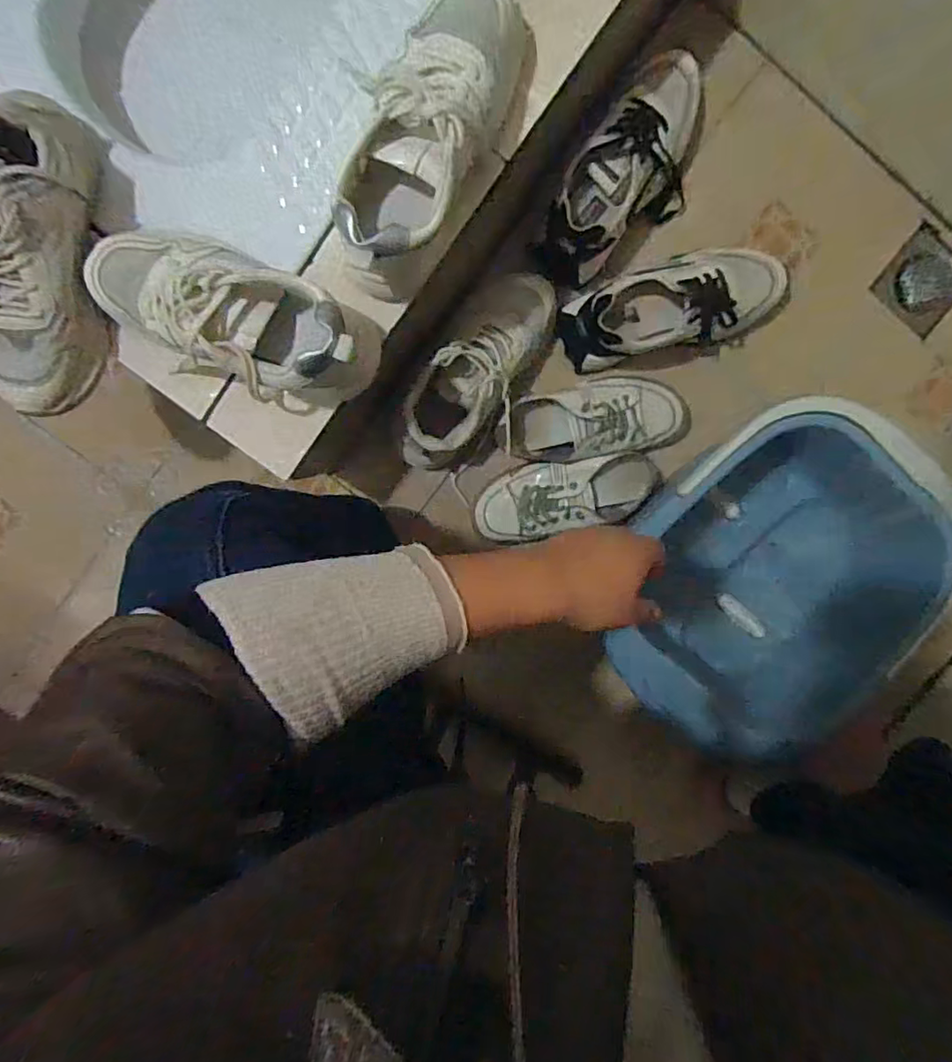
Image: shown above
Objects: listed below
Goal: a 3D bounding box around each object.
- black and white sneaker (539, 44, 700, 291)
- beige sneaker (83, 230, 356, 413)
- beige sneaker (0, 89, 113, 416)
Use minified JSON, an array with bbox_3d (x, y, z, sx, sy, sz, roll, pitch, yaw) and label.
[{"bbox_3d":[0.178,-0.403,0.682,0.120,0.085,0.268,37,98,-4],"label":"black and white sneaker"},{"bbox_3d":[-0.220,-0.188,0.514,0.242,0.093,0.109,26,99,-3],"label":"beige sneaker"},{"bbox_3d":[-0.380,-0.232,0.500,0.089,0.102,0.258,11,99,0],"label":"beige sneaker"}]

